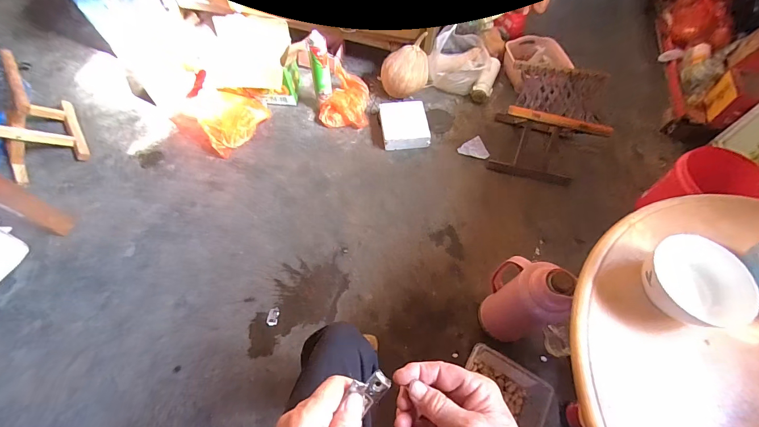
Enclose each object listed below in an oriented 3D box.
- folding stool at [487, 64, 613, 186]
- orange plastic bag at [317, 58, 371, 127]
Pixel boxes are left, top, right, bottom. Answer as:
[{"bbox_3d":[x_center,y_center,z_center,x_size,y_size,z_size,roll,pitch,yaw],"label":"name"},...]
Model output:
[{"bbox_3d":[0.540,-0.285,1.111,0.270,0.286,0.244,17,64,6],"label":"folding stool"},{"bbox_3d":[-0.134,-0.443,1.294,0.185,0.113,0.206,3,63,-1],"label":"orange plastic bag"}]

